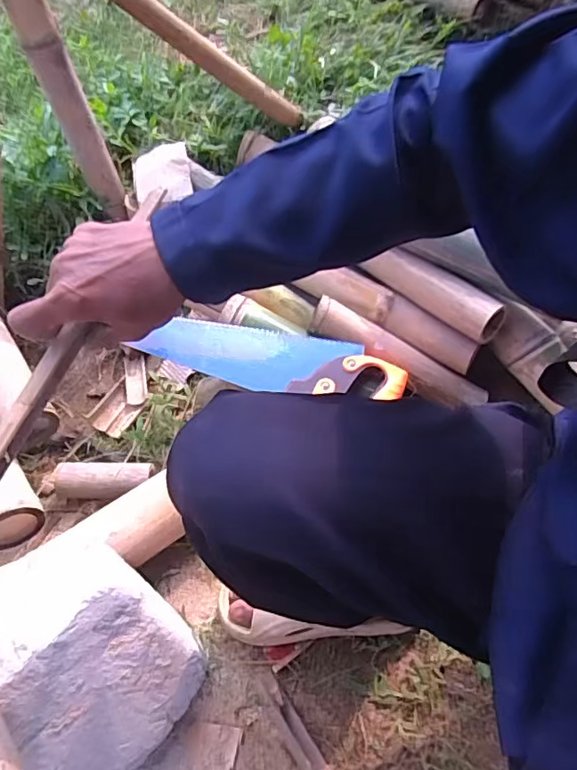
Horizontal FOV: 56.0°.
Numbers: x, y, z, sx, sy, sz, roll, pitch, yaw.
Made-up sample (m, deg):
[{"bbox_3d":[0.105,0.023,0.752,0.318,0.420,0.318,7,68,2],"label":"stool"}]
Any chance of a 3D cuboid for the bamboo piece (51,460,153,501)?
[{"bbox_3d":[-0.274,0.141,0.802,0.142,0.040,0.053,-4,57,4],"label":"bamboo piece"}]

